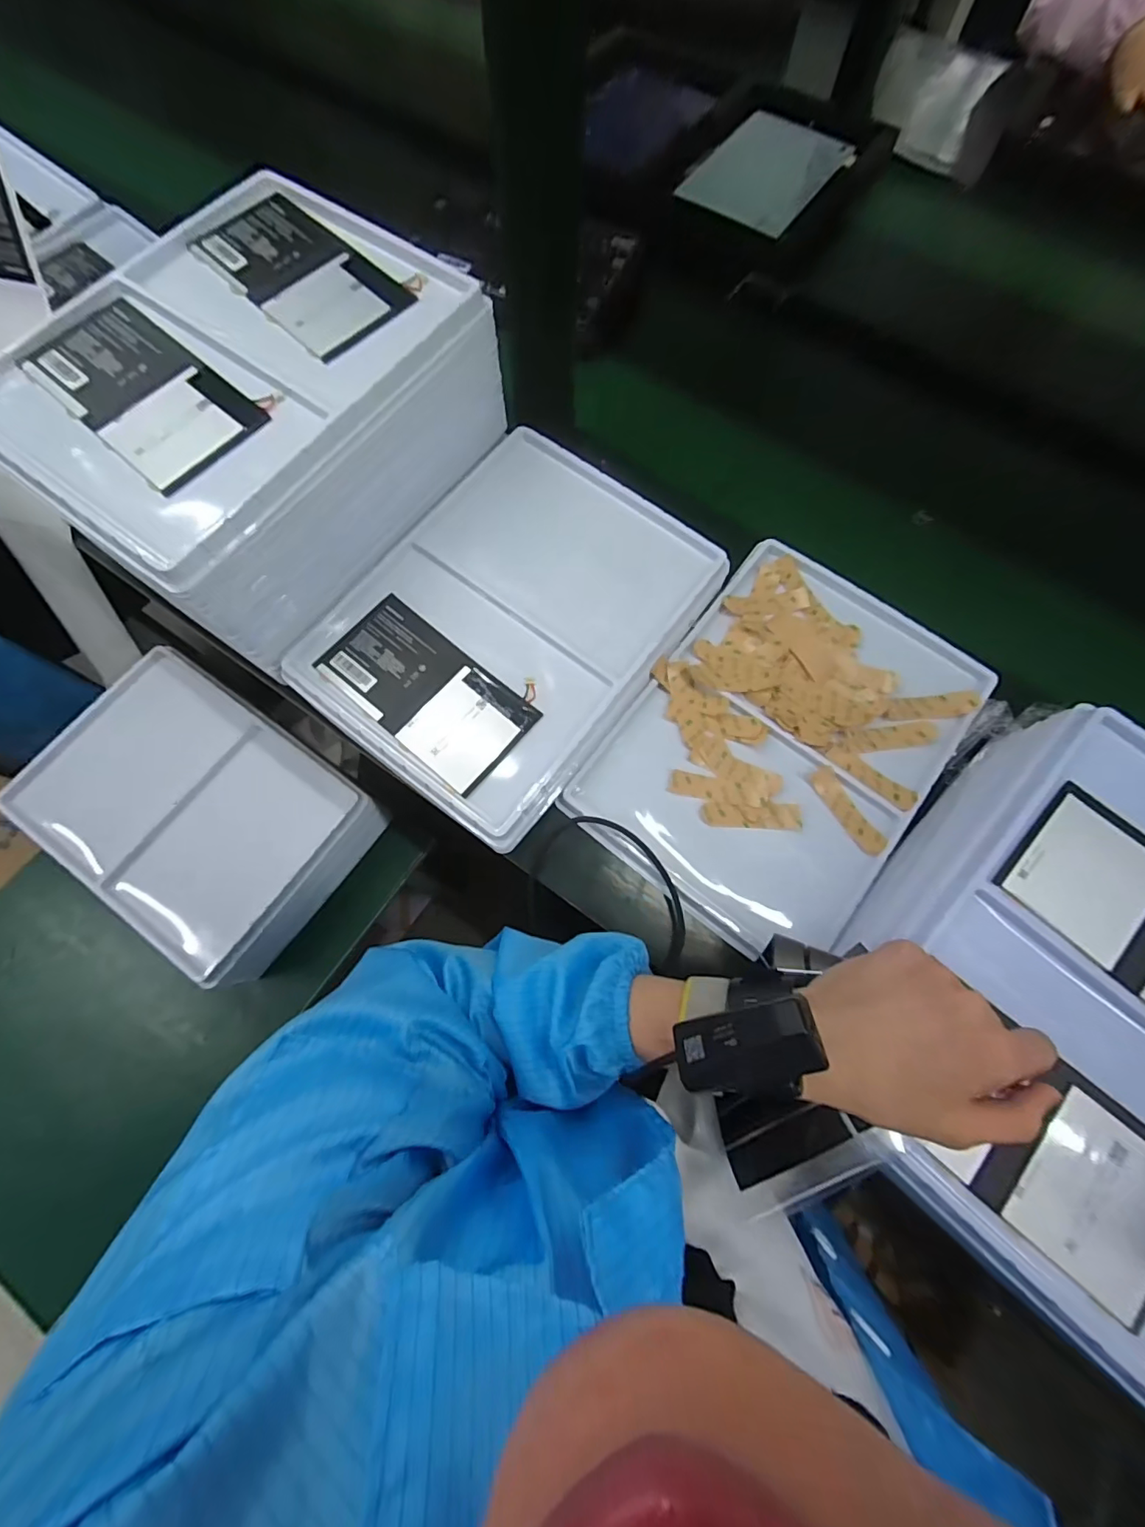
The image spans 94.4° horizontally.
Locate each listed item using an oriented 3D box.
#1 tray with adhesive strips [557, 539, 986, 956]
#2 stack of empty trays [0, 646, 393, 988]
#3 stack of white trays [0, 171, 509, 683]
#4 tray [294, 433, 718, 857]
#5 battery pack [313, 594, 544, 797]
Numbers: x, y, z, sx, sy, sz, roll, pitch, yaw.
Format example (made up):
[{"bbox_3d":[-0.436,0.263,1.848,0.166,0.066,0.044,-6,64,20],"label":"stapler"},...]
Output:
[{"bbox_3d":[0.183,-0.024,0.455,0.230,0.027,0.327,38,76,11],"label":"tray with adhesive strips"},{"bbox_3d":[-0.420,0.053,0.610,0.316,0.090,0.237,33,75,10],"label":"stack of empty trays"},{"bbox_3d":[-0.250,-0.280,0.435,0.246,0.110,0.324,29,75,9],"label":"stack of white trays"},{"bbox_3d":[-0.047,-0.124,0.457,0.239,0.033,0.326,37,76,11],"label":"tray"},{"bbox_3d":[-0.118,-0.063,0.436,0.171,0.004,0.097,40,76,11],"label":"battery pack"}]

